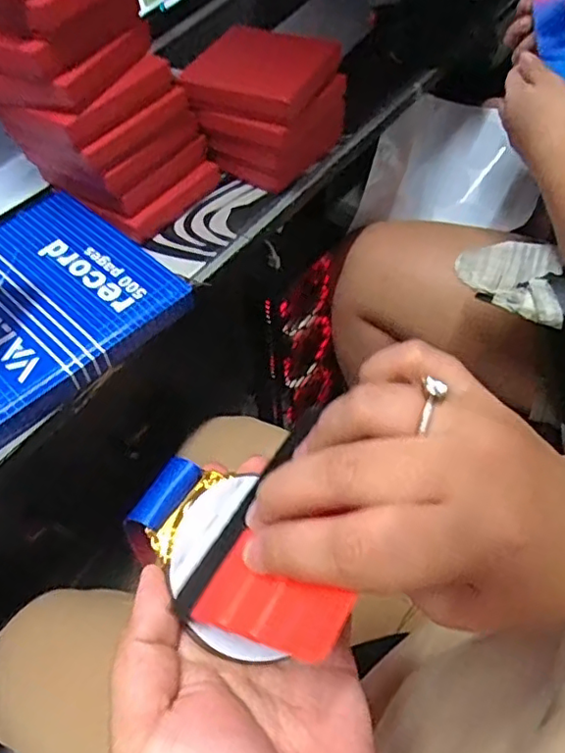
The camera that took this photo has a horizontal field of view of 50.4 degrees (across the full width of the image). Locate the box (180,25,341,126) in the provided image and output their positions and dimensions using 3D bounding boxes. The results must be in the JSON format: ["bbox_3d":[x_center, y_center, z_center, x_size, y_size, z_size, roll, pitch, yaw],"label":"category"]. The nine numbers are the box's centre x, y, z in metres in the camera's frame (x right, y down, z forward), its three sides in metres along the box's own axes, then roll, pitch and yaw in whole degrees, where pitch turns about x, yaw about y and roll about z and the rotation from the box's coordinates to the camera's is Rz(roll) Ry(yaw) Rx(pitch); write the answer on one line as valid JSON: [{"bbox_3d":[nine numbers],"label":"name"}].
[{"bbox_3d":[-0.017,-0.267,0.525,0.105,0.027,0.111,20,57,19],"label":"box"}]

